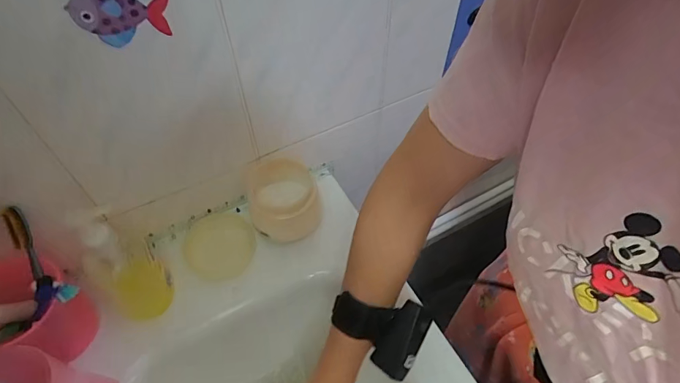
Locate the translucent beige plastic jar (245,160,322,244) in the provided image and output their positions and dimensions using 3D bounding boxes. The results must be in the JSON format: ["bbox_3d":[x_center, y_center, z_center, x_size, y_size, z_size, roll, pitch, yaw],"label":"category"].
[{"bbox_3d":[-0.074,0.014,0.564,0.095,0.080,0.086,-12,53,-9],"label":"translucent beige plastic jar"}]

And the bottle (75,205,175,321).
[{"bbox_3d":[-0.242,0.080,0.460,0.059,0.166,0.077,-31,58,-21],"label":"bottle"}]

